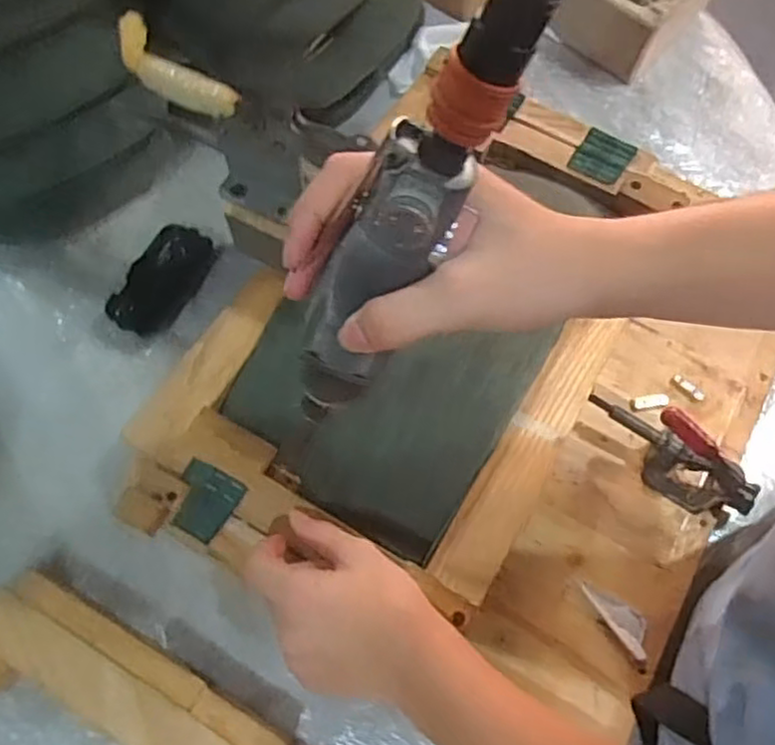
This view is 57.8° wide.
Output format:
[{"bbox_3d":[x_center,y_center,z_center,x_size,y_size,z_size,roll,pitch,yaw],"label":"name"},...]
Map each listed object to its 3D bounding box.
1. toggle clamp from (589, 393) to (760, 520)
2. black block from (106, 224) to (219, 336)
[{"bbox_3d":[0.220,0.063,0.539,0.138,0.064,0.035,30,69,10],"label":"toggle clamp"},{"bbox_3d":[-0.202,-0.082,0.633,0.051,0.026,0.108,25,68,8],"label":"black block"}]

